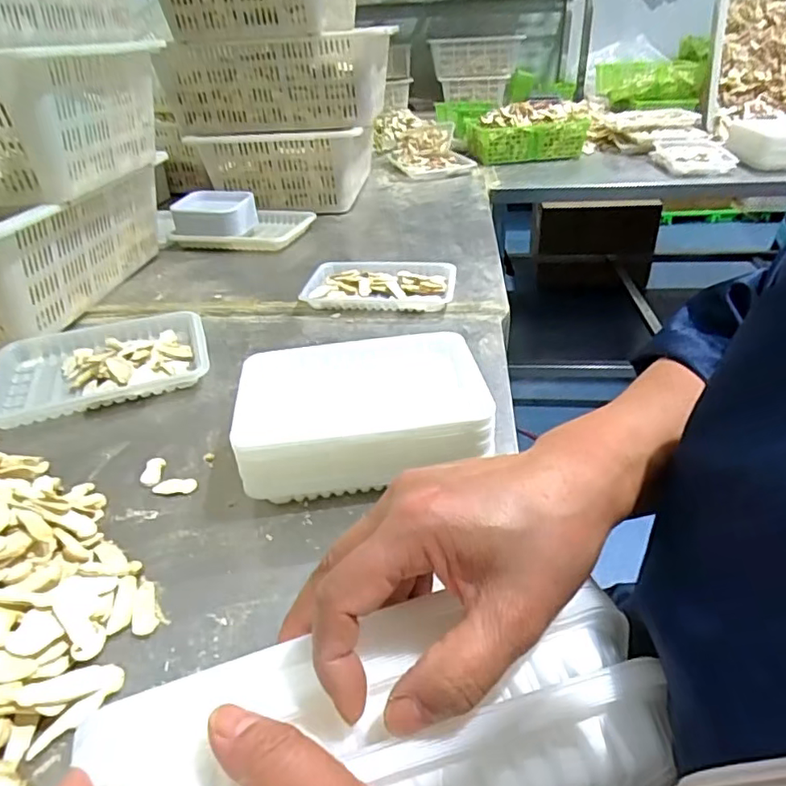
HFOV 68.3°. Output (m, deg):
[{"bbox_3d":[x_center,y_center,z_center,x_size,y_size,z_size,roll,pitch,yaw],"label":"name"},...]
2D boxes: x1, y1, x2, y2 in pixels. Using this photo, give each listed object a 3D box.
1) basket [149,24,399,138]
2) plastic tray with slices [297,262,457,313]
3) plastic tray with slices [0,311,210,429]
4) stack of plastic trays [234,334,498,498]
[{"bbox_3d":[-0.269,-0.724,1.352,0.494,0.189,0.265,5,34,13],"label":"basket"},{"bbox_3d":[-0.017,-0.175,0.948,0.233,0.035,0.158,4,33,11],"label":"plastic tray with slices"},{"bbox_3d":[-0.386,-0.035,0.764,0.268,0.032,0.207,-14,34,-17],"label":"plastic tray with slices"},{"bbox_3d":[-0.030,0.025,0.580,0.227,0.097,0.155,-6,33,-4],"label":"stack of plastic trays"}]

